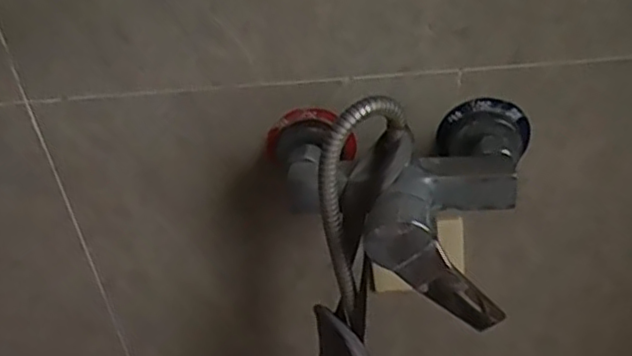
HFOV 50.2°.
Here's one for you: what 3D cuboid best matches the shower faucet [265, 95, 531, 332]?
[{"bbox_3d":[0.062,0.009,0.530,0.216,0.135,0.147,-1,35,9],"label":"shower faucet"}]

